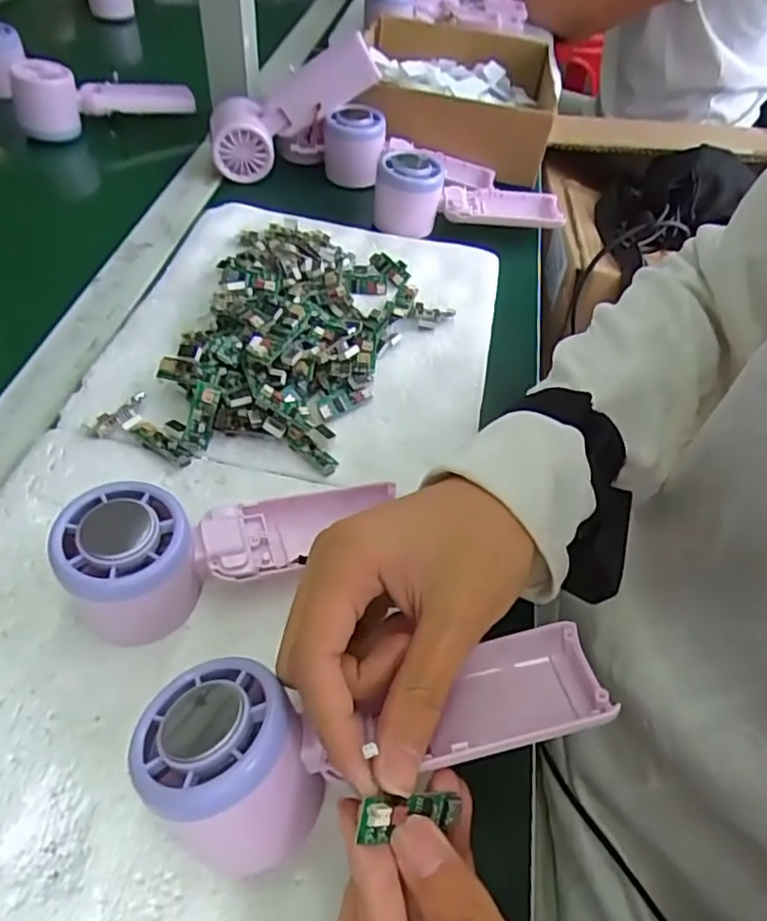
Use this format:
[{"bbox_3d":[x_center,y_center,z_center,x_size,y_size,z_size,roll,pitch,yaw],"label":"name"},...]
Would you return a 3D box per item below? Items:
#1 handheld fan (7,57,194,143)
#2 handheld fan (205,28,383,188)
[{"bbox_3d":[-0.272,-0.357,0.616,0.160,0.057,0.043,-17,52,-16],"label":"handheld fan"},{"bbox_3d":[-0.084,-0.321,0.571,0.165,0.056,0.048,-27,50,14],"label":"handheld fan"}]

